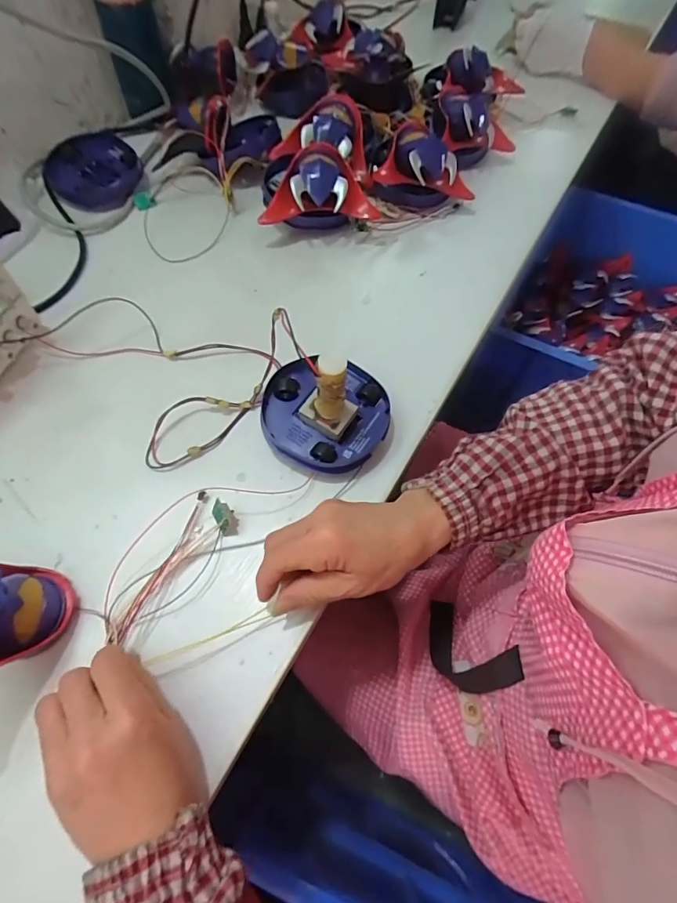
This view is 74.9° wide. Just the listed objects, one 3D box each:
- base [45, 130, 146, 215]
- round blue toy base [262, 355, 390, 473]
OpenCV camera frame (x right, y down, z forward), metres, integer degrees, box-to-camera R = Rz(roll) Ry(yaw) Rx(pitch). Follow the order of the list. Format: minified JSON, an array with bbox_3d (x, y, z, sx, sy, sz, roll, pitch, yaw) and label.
[{"bbox_3d":[-0.312,-0.357,0.553,0.104,0.028,0.136,-38,71,-20],"label":"base"},{"bbox_3d":[-0.012,-0.031,0.391,0.107,0.036,0.099,1,61,-1],"label":"round blue toy base"}]

